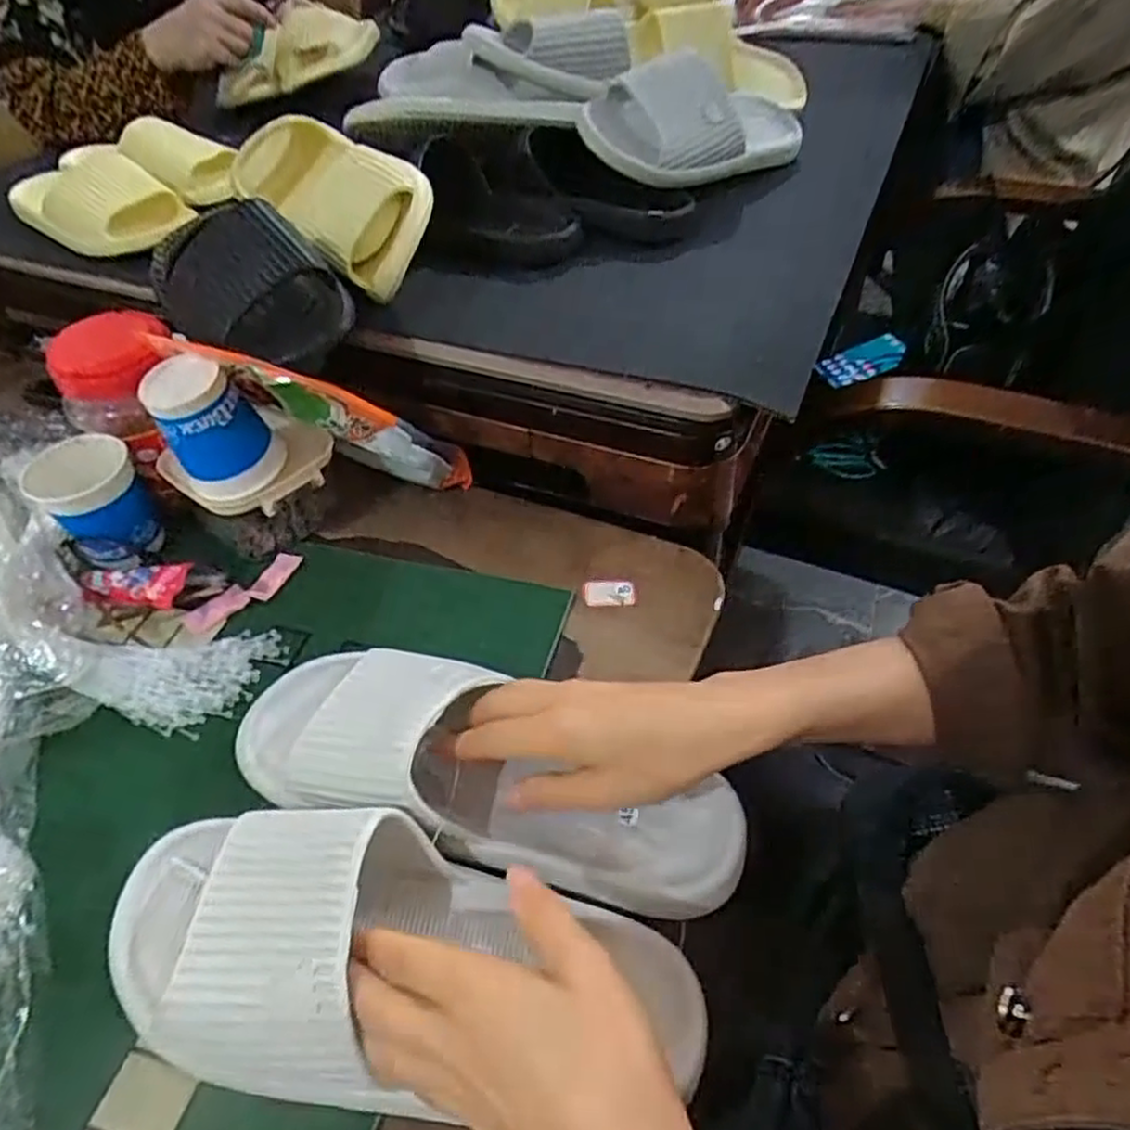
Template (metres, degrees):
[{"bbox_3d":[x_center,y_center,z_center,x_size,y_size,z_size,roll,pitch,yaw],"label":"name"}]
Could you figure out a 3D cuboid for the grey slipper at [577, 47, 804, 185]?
[{"bbox_3d":[0.119,-0.413,0.691,0.241,0.106,0.068,-24,12,-24],"label":"grey slipper"}]

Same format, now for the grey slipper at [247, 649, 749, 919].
[{"bbox_3d":[-0.044,0.107,0.400,0.280,0.073,0.098,18,48,8],"label":"grey slipper"}]

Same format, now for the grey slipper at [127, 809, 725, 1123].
[{"bbox_3d":[-0.079,0.172,0.330,0.280,0.065,0.109,5,46,2],"label":"grey slipper"}]

